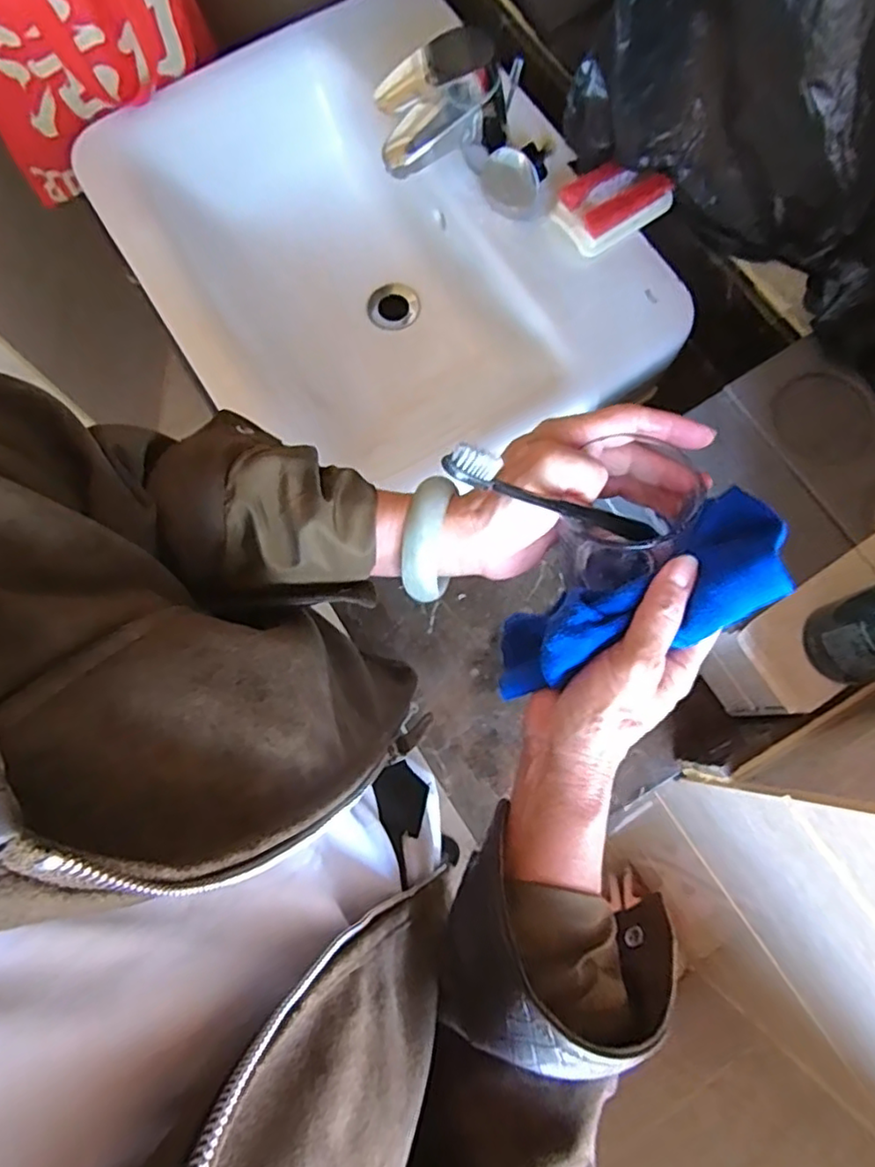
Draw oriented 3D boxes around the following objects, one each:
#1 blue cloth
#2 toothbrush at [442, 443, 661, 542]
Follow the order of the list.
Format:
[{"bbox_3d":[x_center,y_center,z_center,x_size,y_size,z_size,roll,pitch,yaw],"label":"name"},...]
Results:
[{"bbox_3d":[0.098,0.014,0.331,0.162,0.064,0.059,-29,77,23],"label":"blue cloth"},{"bbox_3d":[0.063,-0.040,0.307,0.015,0.162,0.010,-17,72,41],"label":"toothbrush"}]

